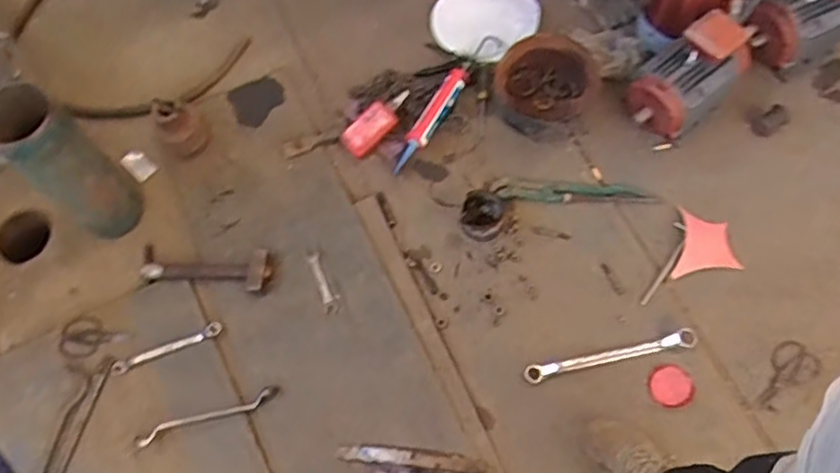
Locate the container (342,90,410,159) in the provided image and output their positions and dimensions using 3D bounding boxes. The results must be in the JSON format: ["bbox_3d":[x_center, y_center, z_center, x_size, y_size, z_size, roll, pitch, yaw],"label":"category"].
[{"bbox_3d":[-0.104,-0.296,1.680,0.089,0.053,0.216,40,75,19],"label":"container"}]

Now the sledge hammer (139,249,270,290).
[{"bbox_3d":[-0.508,0.066,1.555,0.326,0.064,0.105,9,68,6],"label":"sledge hammer"}]

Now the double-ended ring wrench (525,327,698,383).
[{"bbox_3d":[0.422,0.260,1.448,0.383,0.020,0.039,-12,67,-3],"label":"double-ended ring wrench"}]

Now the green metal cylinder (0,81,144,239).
[{"bbox_3d":[-0.766,-0.143,1.454,0.162,0.431,0.150,-1,67,2],"label":"green metal cylinder"}]

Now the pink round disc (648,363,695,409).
[{"bbox_3d":[0.541,0.320,1.414,0.093,0.008,0.088,-1,67,2],"label":"pink round disc"}]

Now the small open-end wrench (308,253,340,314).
[{"bbox_3d":[-0.224,0.107,1.547,0.039,0.012,0.151,-21,68,-6],"label":"small open-end wrench"}]

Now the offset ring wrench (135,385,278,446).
[{"bbox_3d":[-0.464,0.391,1.432,0.316,0.020,0.038,-19,68,-5],"label":"offset ring wrench"}]

